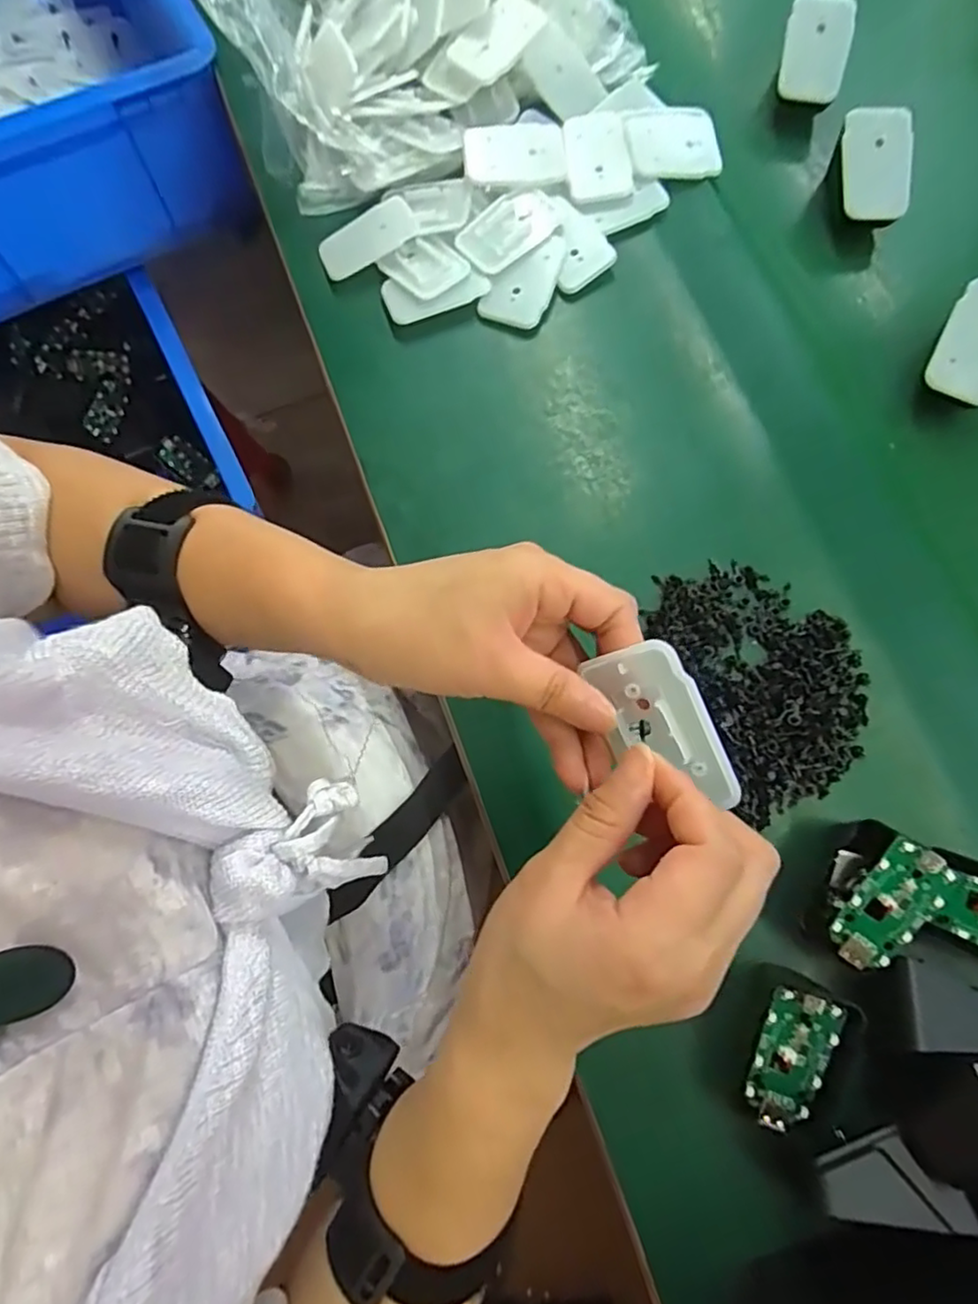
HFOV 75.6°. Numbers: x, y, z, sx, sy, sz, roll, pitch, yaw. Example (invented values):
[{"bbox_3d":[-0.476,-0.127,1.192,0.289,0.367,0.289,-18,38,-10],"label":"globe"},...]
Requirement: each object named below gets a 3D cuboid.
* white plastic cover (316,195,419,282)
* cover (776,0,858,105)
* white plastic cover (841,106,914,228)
[{"bbox_3d":[-0.085,-0.288,0.440,0.070,0.004,0.039,-27,76,5],"label":"white plastic cover"},{"bbox_3d":[0.225,-0.415,0.434,0.043,0.009,0.058,13,116,16],"label":"cover"},{"bbox_3d":[0.250,-0.314,0.407,0.044,0.012,0.064,0,99,2],"label":"white plastic cover"}]

